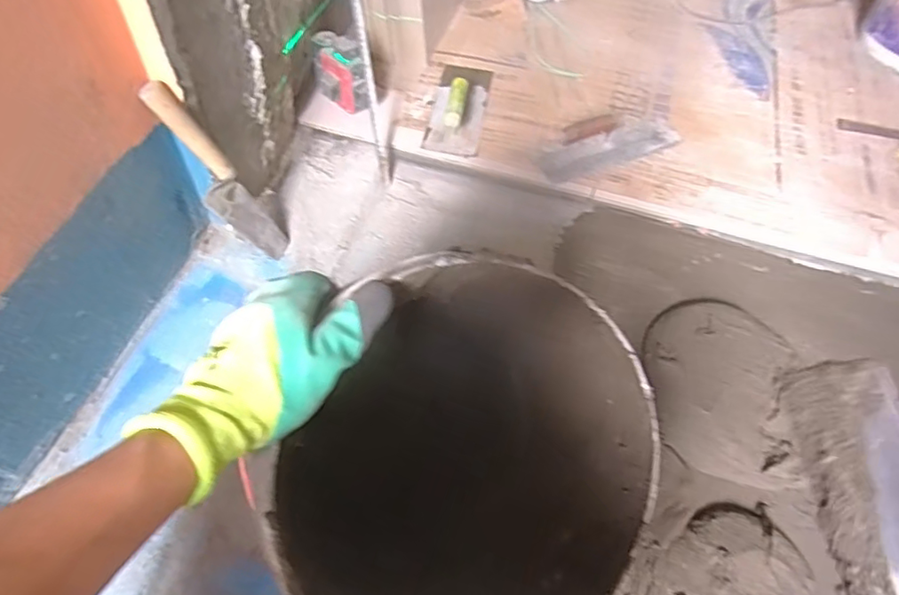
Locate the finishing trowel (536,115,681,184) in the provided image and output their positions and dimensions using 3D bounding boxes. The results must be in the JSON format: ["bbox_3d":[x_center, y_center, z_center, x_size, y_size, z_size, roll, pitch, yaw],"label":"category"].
[{"bbox_3d":[0.315,-0.319,1.060,0.300,0.097,0.096,-20,60,-17],"label":"finishing trowel"}]

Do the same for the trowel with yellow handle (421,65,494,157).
[{"bbox_3d":[0.023,-0.401,1.117,0.104,0.089,0.252,10,56,2],"label":"trowel with yellow handle"}]

